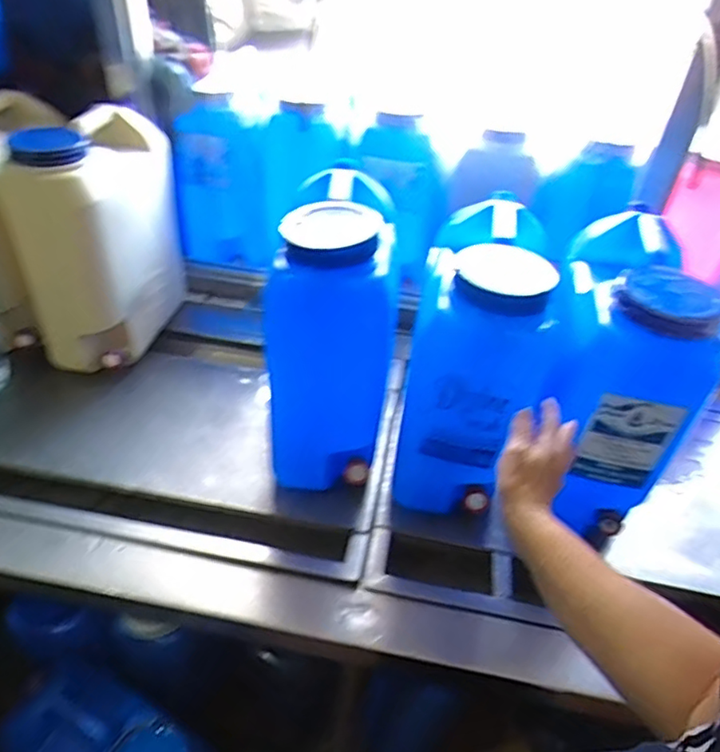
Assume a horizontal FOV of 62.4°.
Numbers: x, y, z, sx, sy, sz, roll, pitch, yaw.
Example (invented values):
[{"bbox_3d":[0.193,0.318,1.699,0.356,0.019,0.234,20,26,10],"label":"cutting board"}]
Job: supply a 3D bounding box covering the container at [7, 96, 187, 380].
[{"bbox_3d":[-0.478,-0.267,1.110,0.200,0.393,0.323,4,41,-1],"label":"container"}]

